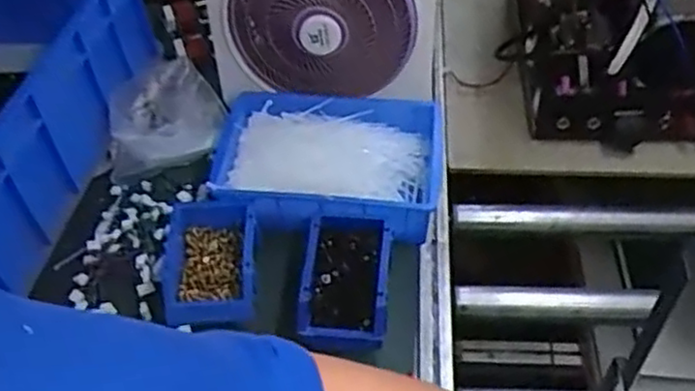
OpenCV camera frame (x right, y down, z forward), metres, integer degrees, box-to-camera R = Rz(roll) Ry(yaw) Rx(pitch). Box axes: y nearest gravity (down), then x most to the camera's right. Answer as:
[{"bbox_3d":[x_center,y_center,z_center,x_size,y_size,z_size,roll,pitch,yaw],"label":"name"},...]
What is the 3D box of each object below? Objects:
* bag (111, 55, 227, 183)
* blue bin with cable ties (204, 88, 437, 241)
[{"bbox_3d":[-0.270,-0.133,1.084,0.166,0.073,0.223,-10,47,-7],"label":"bag"},{"bbox_3d":[-0.029,-0.045,0.994,0.304,0.097,0.207,5,47,7],"label":"blue bin with cable ties"}]

